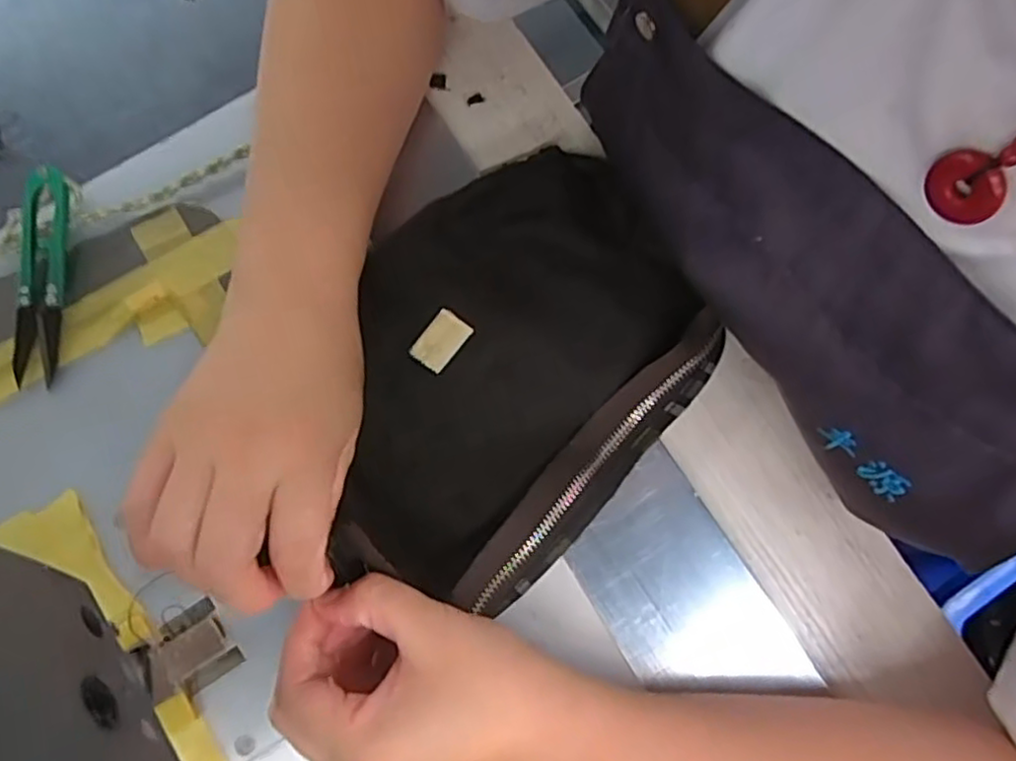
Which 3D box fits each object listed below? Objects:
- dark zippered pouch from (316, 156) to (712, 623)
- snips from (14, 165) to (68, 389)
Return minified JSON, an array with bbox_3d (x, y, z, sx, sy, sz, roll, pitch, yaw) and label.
[{"bbox_3d":[0.001,-0.013,0.324,0.157,0.039,0.219,43,82,6],"label":"dark zippered pouch"},{"bbox_3d":[-0.228,-0.051,0.331,0.022,0.014,0.103,1,80,0],"label":"snips"}]

